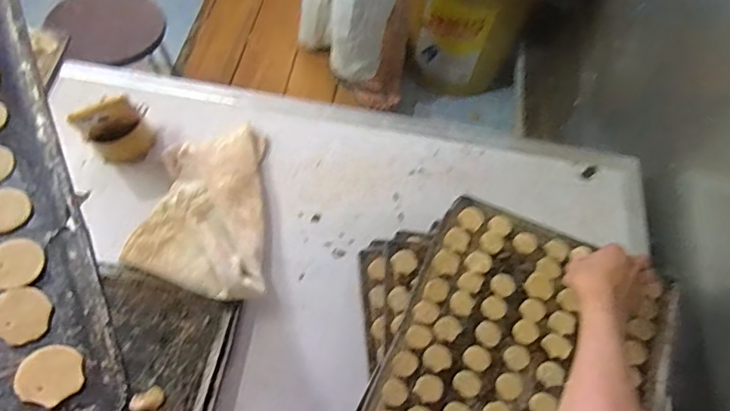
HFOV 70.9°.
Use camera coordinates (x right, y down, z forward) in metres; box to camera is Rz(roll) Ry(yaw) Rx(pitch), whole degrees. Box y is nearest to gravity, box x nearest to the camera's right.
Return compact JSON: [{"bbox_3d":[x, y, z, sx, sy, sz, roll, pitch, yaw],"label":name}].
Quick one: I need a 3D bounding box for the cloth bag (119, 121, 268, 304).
[{"bbox_3d":[-0.244,0.009,0.759,0.191,0.052,0.290,-3,57,-5],"label":"cloth bag"}]

